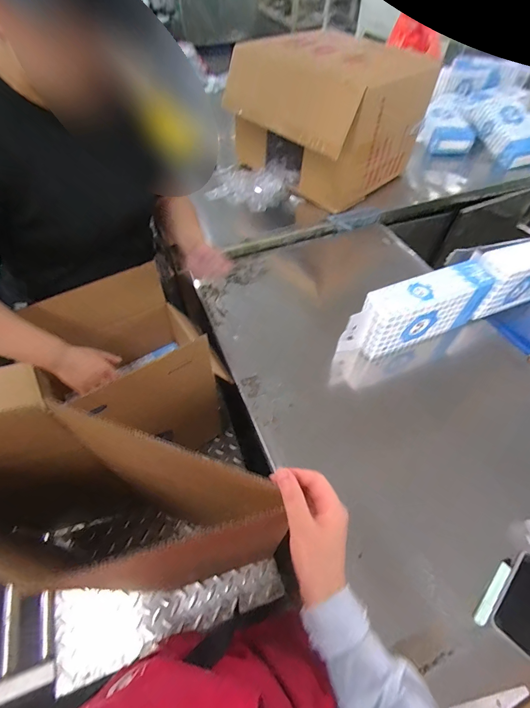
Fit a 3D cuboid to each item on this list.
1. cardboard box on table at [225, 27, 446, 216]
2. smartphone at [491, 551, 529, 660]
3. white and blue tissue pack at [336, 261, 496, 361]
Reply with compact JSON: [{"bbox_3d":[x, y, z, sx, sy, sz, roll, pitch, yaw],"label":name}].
[{"bbox_3d":[0.215,-0.885,1.247,0.460,0.380,0.554,-37,60,-22],"label":"cardboard box on table"},{"bbox_3d":[0.442,0.413,0.557,0.146,0.007,0.077,-39,61,-23],"label":"smartphone"},{"bbox_3d":[0.372,-0.105,0.849,0.374,0.152,0.098,-19,55,-11],"label":"white and blue tissue pack"}]

